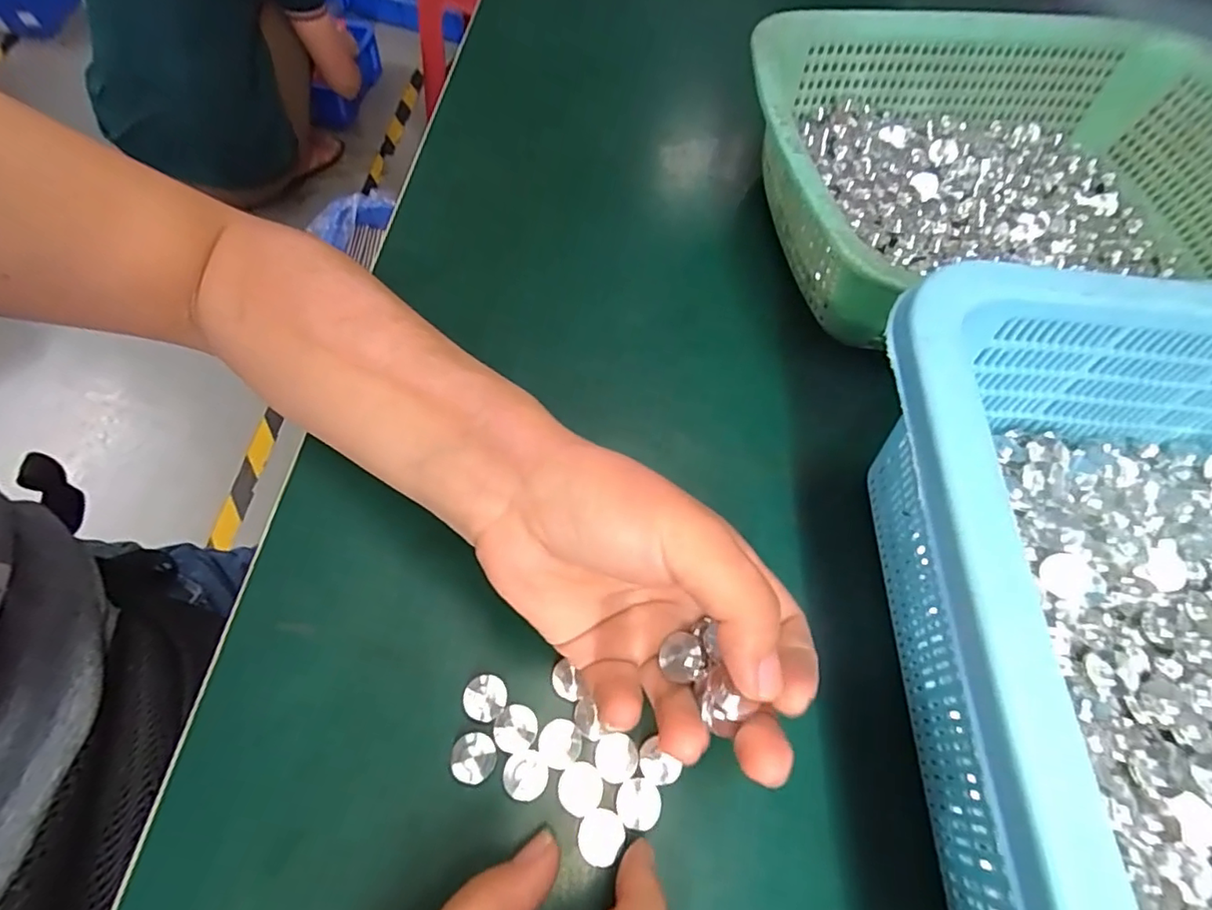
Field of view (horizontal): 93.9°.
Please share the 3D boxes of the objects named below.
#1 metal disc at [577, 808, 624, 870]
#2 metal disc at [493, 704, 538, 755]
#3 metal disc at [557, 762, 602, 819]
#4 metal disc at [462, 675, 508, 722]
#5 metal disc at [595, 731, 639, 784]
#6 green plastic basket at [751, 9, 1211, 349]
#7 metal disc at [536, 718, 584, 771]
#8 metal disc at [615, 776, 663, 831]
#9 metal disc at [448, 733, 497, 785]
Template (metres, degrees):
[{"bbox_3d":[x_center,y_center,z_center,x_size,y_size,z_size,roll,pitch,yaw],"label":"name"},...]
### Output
[{"bbox_3d":[-0.001,0.127,0.187,0.015,0.004,0.015,2,62,-5],"label":"metal disc"},{"bbox_3d":[-0.032,0.097,0.200,0.015,0.004,0.015,2,62,-5],"label":"metal disc"},{"bbox_3d":[-0.009,0.114,0.194,0.015,0.004,0.015,2,62,-5],"label":"metal disc"},{"bbox_3d":[-0.044,0.088,0.205,0.015,0.004,0.015,2,62,-5],"label":"metal disc"},{"bbox_3d":[0.004,0.107,0.199,0.015,0.004,0.015,2,62,-5],"label":"metal disc"},{"bbox_3d":[0.227,-0.158,0.316,0.299,0.075,0.217,-3,62,-8],"label":"green plastic basket"},{"bbox_3d":[-0.016,0.101,0.199,0.015,0.004,0.015,2,62,-5],"label":"metal disc"},{"bbox_3d":[0.011,0.119,0.193,0.015,0.004,0.015,2,62,-5],"label":"metal disc"},{"bbox_3d":[-0.046,0.105,0.196,0.016,0.004,0.015,2,62,-5],"label":"metal disc"}]

